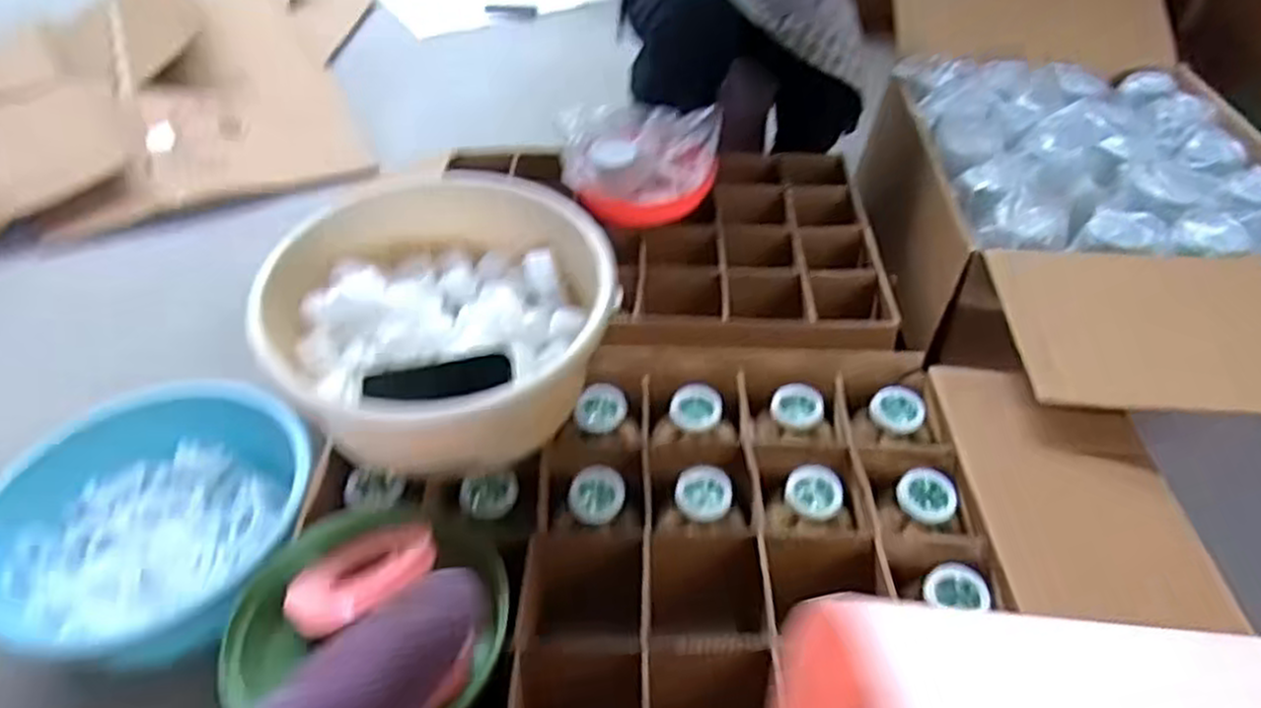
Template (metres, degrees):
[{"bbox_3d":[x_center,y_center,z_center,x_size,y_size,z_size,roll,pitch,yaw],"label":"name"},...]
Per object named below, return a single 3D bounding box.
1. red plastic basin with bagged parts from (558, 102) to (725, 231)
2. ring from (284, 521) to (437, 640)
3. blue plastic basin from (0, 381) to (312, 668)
[{"bbox_3d":[0.015,-0.320,1.259,0.239,0.131,0.222,0,42,0],"label":"red plastic basin with bagged parts"},{"bbox_3d":[-0.233,0.203,0.701,0.130,0.044,0.082,-26,48,-26],"label":"ring"},{"bbox_3d":[-0.581,0.194,0.966,0.335,0.099,0.366,0,42,0],"label":"blue plastic basin"}]

